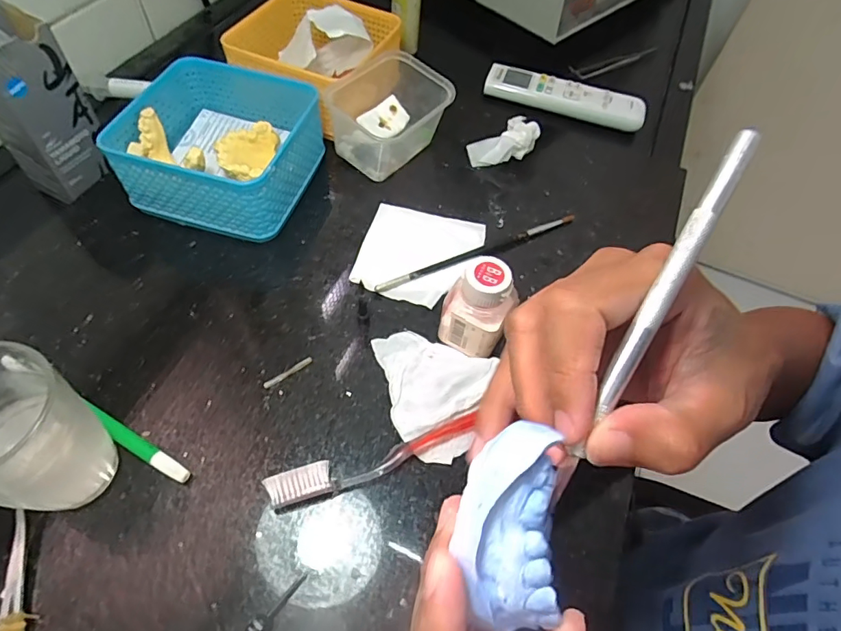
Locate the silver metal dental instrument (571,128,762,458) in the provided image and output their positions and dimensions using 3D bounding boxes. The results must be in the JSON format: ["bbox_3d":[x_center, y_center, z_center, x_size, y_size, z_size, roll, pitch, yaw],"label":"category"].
[{"bbox_3d":[0.077,-0.006,0.156,0.007,0.004,0.112,28,94,13],"label":"silver metal dental instrument"}]

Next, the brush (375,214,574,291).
[{"bbox_3d":[0.051,-0.053,0.402,0.190,0.008,0.009,-21,61,-18],"label":"brush"}]

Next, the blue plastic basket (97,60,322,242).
[{"bbox_3d":[-0.167,-0.139,0.406,0.141,0.065,0.128,13,57,3],"label":"blue plastic basket"}]

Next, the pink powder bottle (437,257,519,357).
[{"bbox_3d":[0.038,-0.003,0.324,0.042,0.069,0.033,30,59,14],"label":"pink powder bottle"}]

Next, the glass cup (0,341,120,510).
[{"bbox_3d":[-0.202,0.066,0.248,0.062,0.092,0.064,2,57,-4],"label":"glass cup"}]

